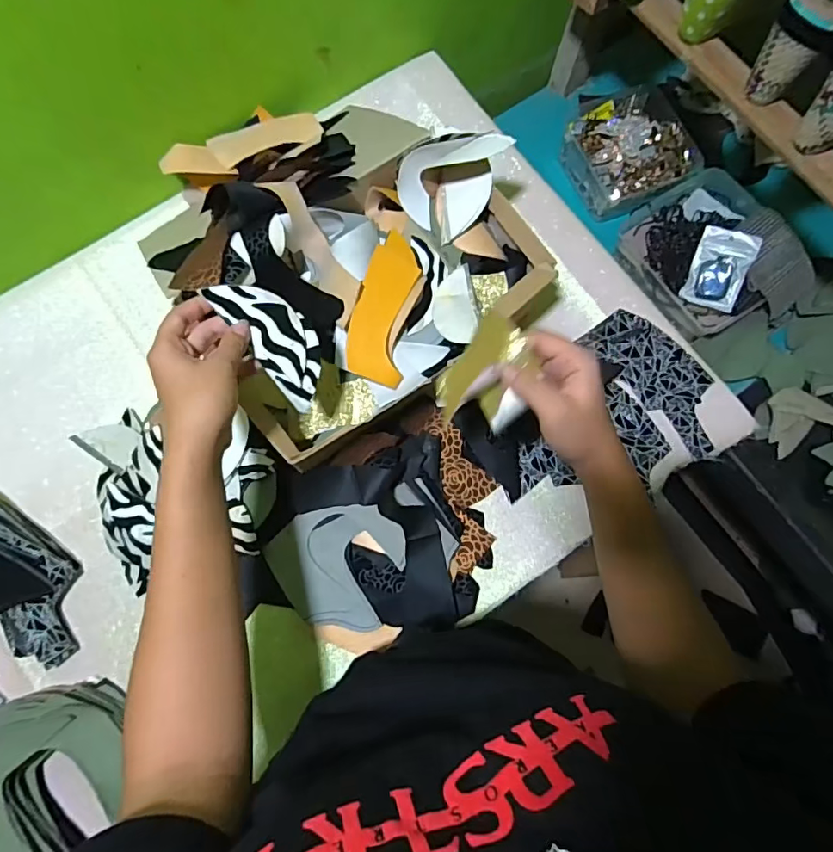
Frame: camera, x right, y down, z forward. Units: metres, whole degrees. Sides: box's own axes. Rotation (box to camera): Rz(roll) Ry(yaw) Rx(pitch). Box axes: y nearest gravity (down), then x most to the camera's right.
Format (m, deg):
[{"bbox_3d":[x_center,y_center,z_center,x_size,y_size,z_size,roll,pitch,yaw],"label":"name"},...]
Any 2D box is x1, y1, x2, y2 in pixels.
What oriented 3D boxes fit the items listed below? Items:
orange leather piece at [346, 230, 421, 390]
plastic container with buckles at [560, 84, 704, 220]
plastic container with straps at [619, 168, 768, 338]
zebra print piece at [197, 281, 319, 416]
[{"bbox_3d":[-0.033,-0.118,0.509,0.060,0.024,0.153,10,84,-34],"label":"orange leather piece"},{"bbox_3d":[0.319,-0.410,0.768,0.163,0.083,0.154,-26,78,-8],"label":"plastic container with buckles"},{"bbox_3d":[0.406,-0.251,0.719,0.187,0.077,0.206,-28,78,-8],"label":"plastic container with straps"},{"bbox_3d":[-0.113,-0.072,0.433,0.051,0.006,0.123,-38,120,-5],"label":"zebra print piece"}]

